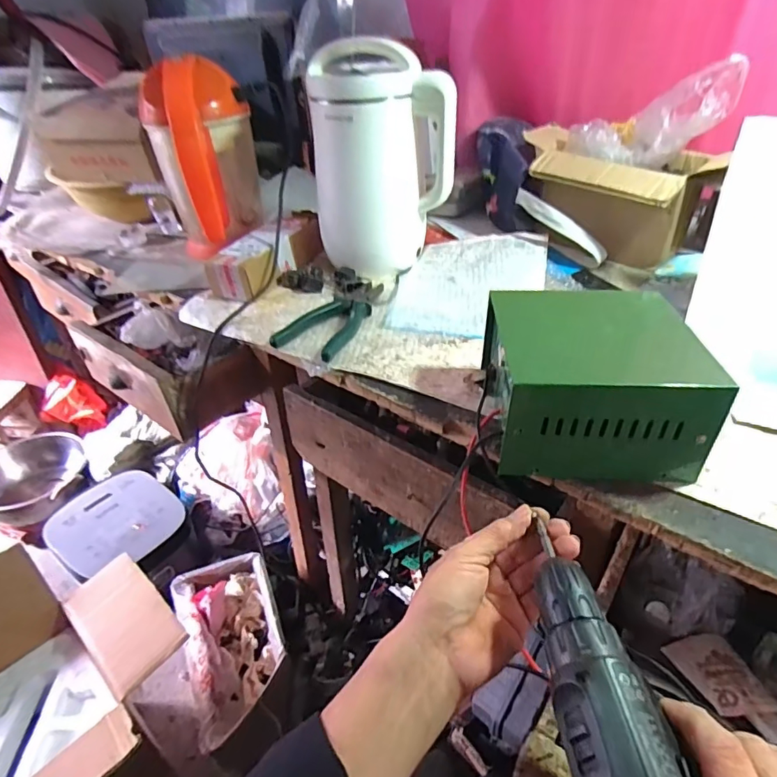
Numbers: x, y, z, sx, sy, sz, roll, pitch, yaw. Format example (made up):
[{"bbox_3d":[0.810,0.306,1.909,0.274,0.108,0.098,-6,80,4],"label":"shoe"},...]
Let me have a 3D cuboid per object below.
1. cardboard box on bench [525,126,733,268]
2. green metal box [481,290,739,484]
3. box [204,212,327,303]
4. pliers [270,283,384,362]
[{"bbox_3d":[0.326,-0.292,0.769,0.265,0.145,0.155,25,45,28],"label":"cardboard box on bench"},{"bbox_3d":[0.182,-0.008,0.469,0.186,0.107,0.154,3,38,3],"label":"green metal box"},{"bbox_3d":[-0.186,-0.213,0.787,0.091,0.068,0.205,19,42,22],"label":"box"},{"bbox_3d":[-0.065,-0.099,0.672,0.082,0.021,0.192,19,42,22],"label":"pliers"}]

